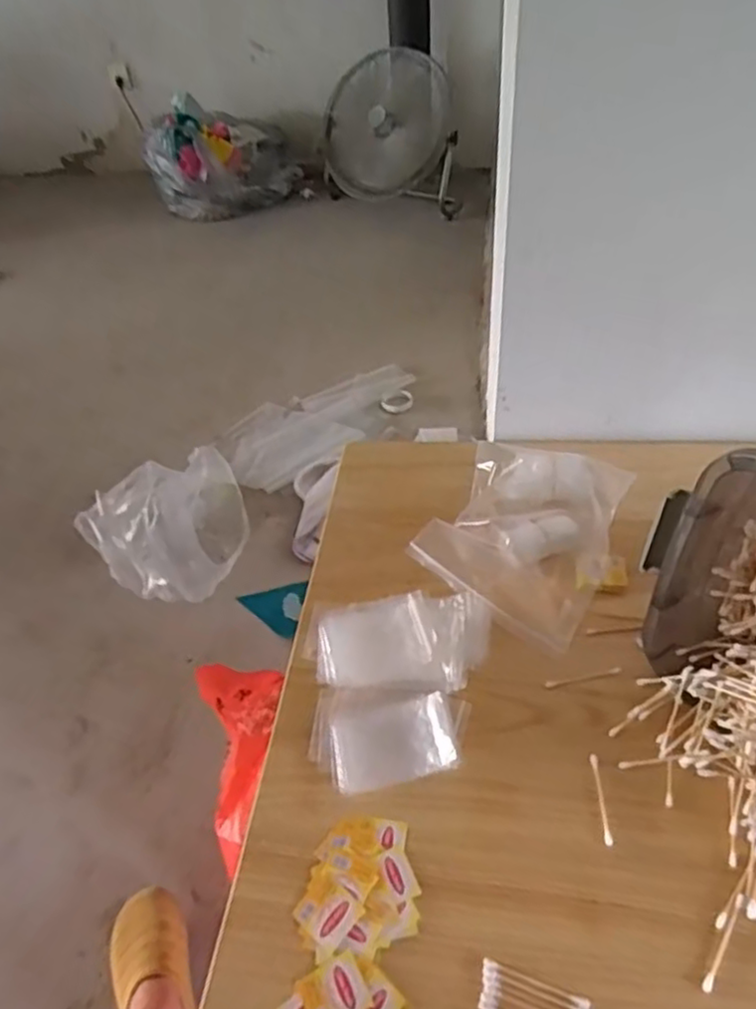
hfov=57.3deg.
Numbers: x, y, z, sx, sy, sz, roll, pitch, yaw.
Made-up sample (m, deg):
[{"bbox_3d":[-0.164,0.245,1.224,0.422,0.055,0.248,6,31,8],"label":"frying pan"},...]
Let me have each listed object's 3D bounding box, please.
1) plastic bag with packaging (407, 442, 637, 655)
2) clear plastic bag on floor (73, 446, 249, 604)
[{"bbox_3d":[0.161,0.020,0.746,0.181,0.050,0.243,20,49,24],"label":"plastic bag with packaging"},{"bbox_3d":[-0.424,0.048,1.402,0.322,0.184,0.275,-22,46,-17],"label":"clear plastic bag on floor"}]

